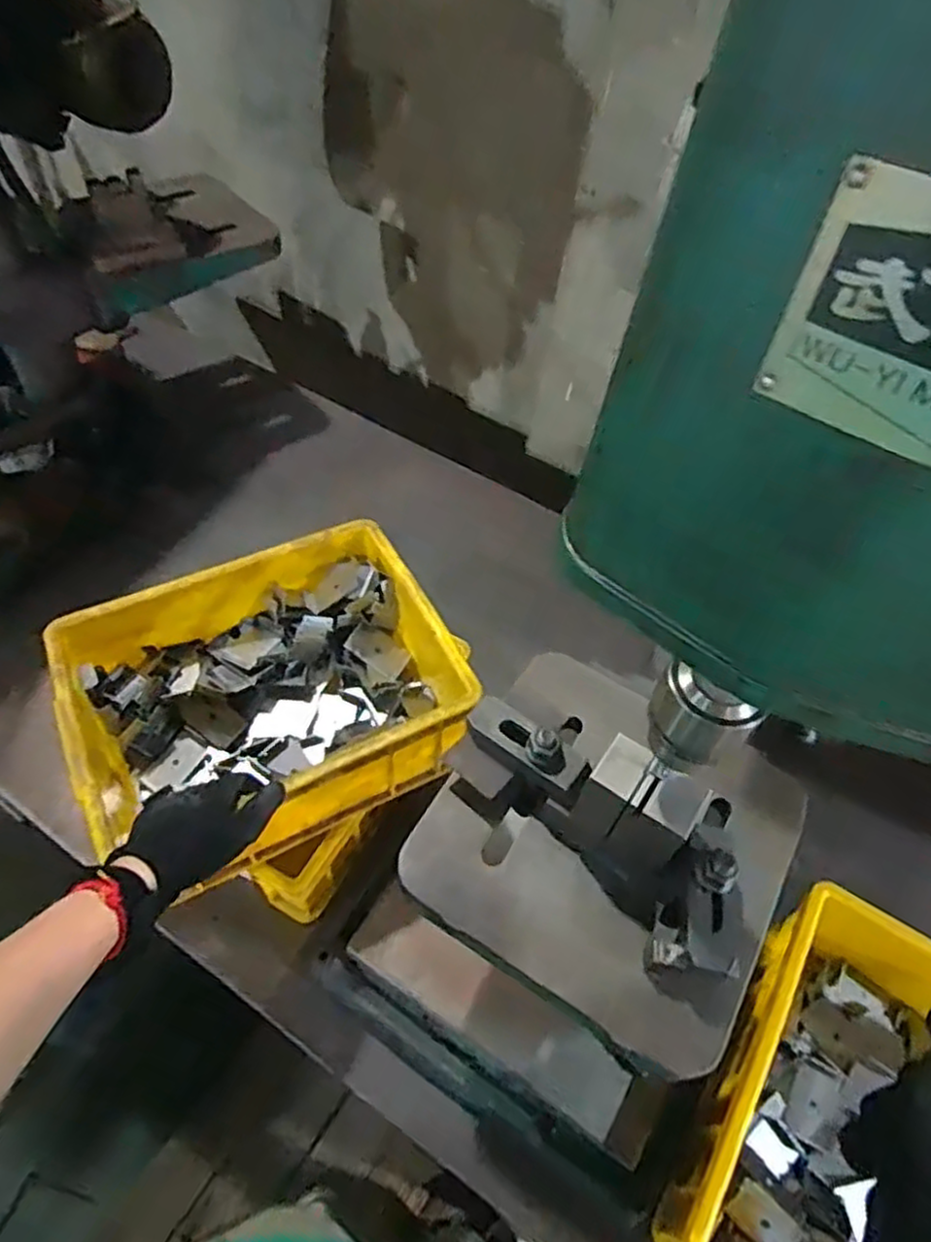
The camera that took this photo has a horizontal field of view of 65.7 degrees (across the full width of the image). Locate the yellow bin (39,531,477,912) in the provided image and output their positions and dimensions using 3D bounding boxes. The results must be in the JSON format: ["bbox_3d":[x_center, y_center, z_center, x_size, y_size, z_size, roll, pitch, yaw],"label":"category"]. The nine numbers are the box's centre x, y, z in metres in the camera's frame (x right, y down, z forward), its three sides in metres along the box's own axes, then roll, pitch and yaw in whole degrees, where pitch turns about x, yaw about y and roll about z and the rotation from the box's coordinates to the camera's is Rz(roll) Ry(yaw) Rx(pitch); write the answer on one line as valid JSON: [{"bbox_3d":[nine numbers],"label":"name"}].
[{"bbox_3d":[-0.187,0.072,0.694,0.326,0.122,0.247,-24,59,-20],"label":"yellow bin"}]

